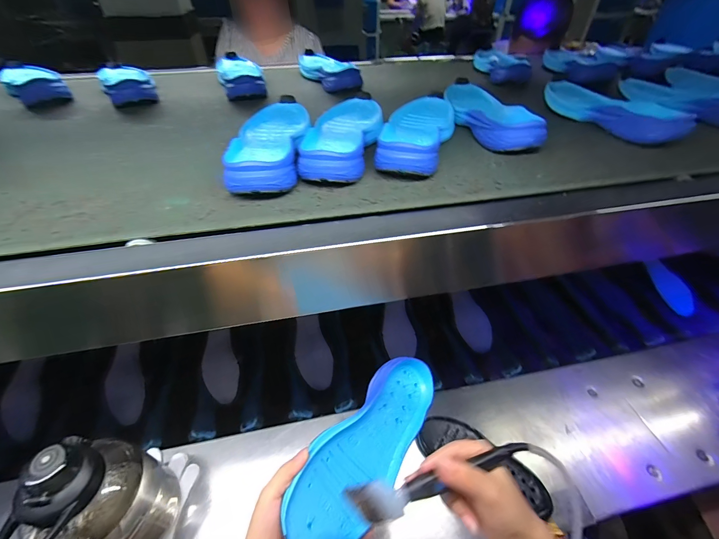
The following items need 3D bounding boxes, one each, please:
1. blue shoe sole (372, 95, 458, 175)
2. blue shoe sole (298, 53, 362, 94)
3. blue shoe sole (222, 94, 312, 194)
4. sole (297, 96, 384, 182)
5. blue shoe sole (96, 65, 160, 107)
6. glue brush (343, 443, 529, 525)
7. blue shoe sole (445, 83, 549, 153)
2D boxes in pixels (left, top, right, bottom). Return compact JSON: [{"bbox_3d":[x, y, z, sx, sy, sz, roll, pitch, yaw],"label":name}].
[{"bbox_3d":[0.090,-0.207,0.470,0.098,0.041,0.245,10,44,10],"label":"blue shoe sole"},{"bbox_3d":[-0.078,-0.463,0.735,0.098,0.041,0.259,-13,45,-14],"label":"blue shoe sole"},{"bbox_3d":[-0.121,-0.177,0.439,0.096,0.042,0.266,-2,43,-3],"label":"blue shoe sole"},{"bbox_3d":[-0.019,-0.197,0.463,0.097,0.039,0.264,3,43,3],"label":"sole"},{"bbox_3d":[-0.475,-0.383,0.646,0.096,0.036,0.247,-25,49,-25],"label":"blue shoe sole"},{"bbox_3d":[0.075,0.185,0.284,0.169,0.016,0.028,-13,44,-11],"label":"glue brush"},{"bbox_3d":[0.202,-0.254,0.522,0.083,0.047,0.259,-9,44,-10],"label":"blue shoe sole"}]

